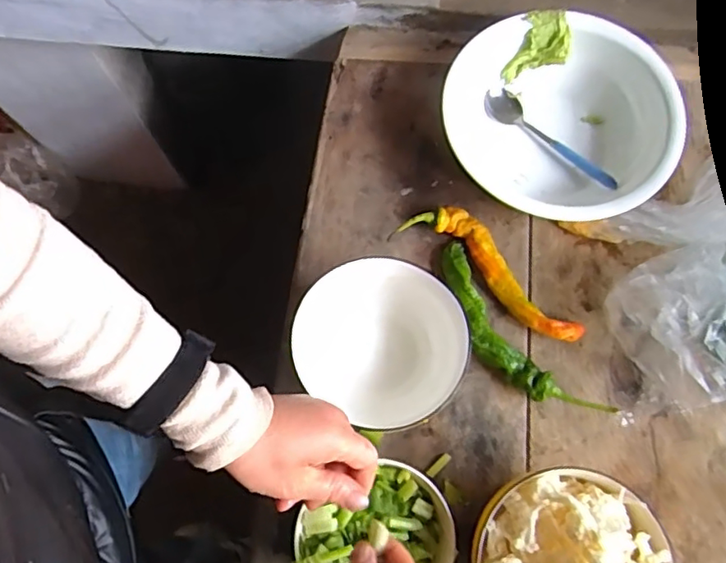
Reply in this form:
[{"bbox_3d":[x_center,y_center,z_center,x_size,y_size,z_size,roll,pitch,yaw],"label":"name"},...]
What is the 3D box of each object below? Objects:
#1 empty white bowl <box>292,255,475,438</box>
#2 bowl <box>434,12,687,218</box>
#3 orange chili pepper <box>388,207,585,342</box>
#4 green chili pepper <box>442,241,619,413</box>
[{"bbox_3d":[0.016,0.061,0.538,0.146,0.089,0.142,0,76,-1],"label":"empty white bowl"},{"bbox_3d":[0.195,-0.165,0.606,0.218,0.078,0.204,0,76,-1],"label":"bowl"},{"bbox_3d":[0.133,-0.012,0.586,0.203,0.029,0.055,39,78,8],"label":"orange chili pepper"},{"bbox_3d":[0.141,0.056,0.563,0.062,0.033,0.209,-41,80,-10],"label":"green chili pepper"}]

